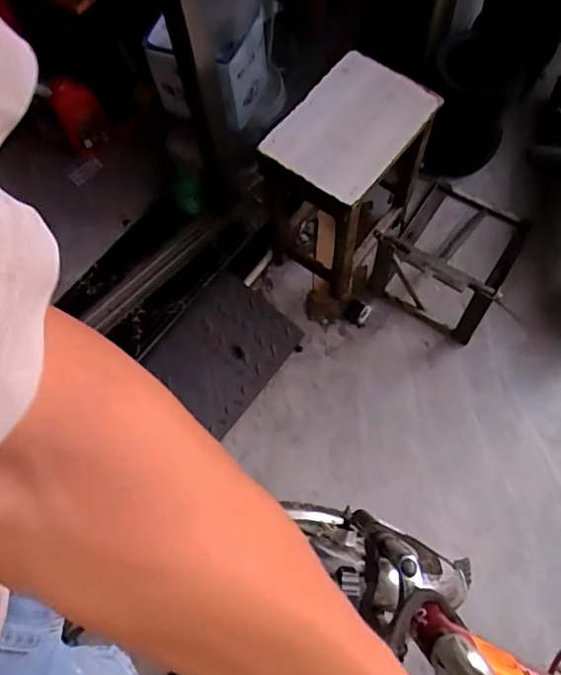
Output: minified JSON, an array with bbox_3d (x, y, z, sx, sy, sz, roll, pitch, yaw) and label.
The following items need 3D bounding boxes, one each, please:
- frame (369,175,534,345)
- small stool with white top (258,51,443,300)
[{"bbox_3d":[0.407,-0.244,1.287,0.301,0.236,0.388,28,72,14],"label":"frame"},{"bbox_3d":[0.133,-0.344,1.234,0.280,0.416,0.317,41,72,12],"label":"small stool with white top"}]

